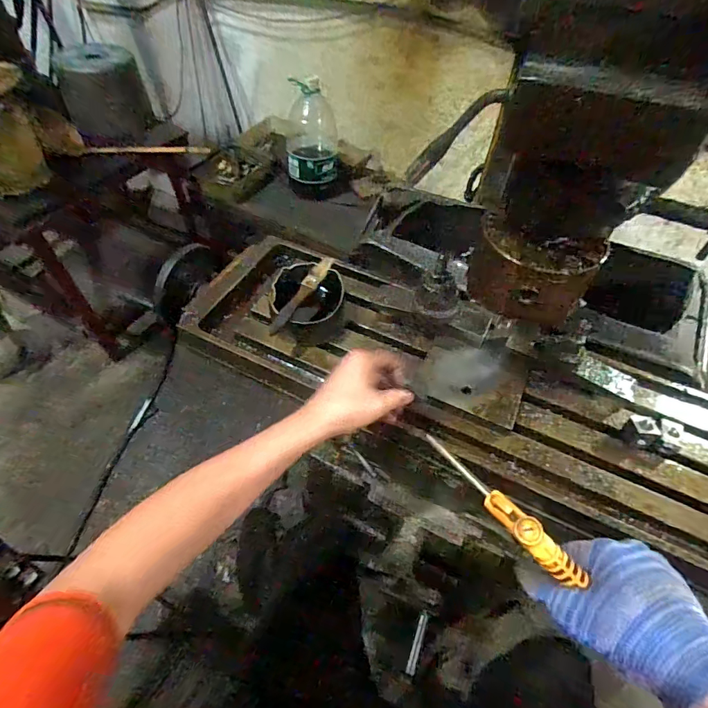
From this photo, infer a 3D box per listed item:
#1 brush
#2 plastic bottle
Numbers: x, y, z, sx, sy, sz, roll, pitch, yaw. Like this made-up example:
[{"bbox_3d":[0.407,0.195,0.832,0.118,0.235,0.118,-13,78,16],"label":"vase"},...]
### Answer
[{"bbox_3d":[-0.069,-0.083,0.574,0.018,0.016,0.154,22,55,13],"label":"brush"},{"bbox_3d":[-0.138,-0.709,1.405,0.166,0.346,0.193,-1,53,-4],"label":"plastic bottle"}]

